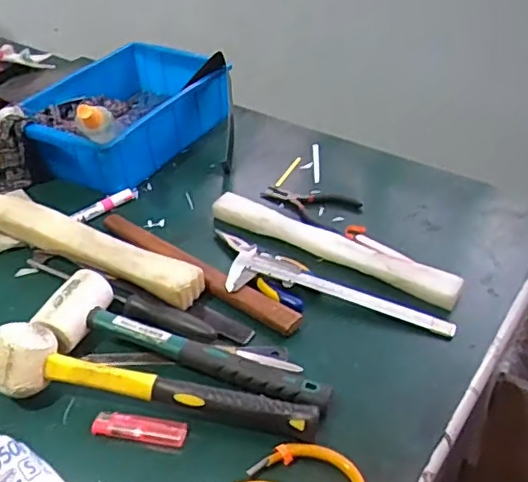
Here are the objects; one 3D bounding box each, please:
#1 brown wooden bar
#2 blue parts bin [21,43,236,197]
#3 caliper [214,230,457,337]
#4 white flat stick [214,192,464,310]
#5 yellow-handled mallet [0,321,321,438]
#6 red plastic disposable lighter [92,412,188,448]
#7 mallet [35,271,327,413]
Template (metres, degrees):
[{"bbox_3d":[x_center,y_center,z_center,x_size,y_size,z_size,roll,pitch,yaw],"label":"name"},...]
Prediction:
[{"bbox_3d":[-0.077,0.027,0.609,0.279,0.016,0.028,28,49,32],"label":"brown wooden bar"},{"bbox_3d":[-0.199,-0.198,0.825,0.213,0.075,0.306,25,47,30],"label":"blue parts bin"},{"bbox_3d":[0.046,0.052,0.567,0.268,0.018,0.074,22,46,27],"label":"caliper"},{"bbox_3d":[0.069,0.002,0.618,0.289,0.019,0.033,23,46,28],"label":"white flat stick"},{"bbox_3d":[-0.095,0.115,0.475,0.280,0.061,0.057,4,40,8],"label":"yellow-handled mallet"},{"bbox_3d":[-0.103,0.156,0.468,0.078,0.015,0.019,3,44,11],"label":"red plastic disposable lighter"},{"bbox_3d":[-0.083,0.101,0.500,0.278,0.045,0.078,18,44,24],"label":"mallet"}]

